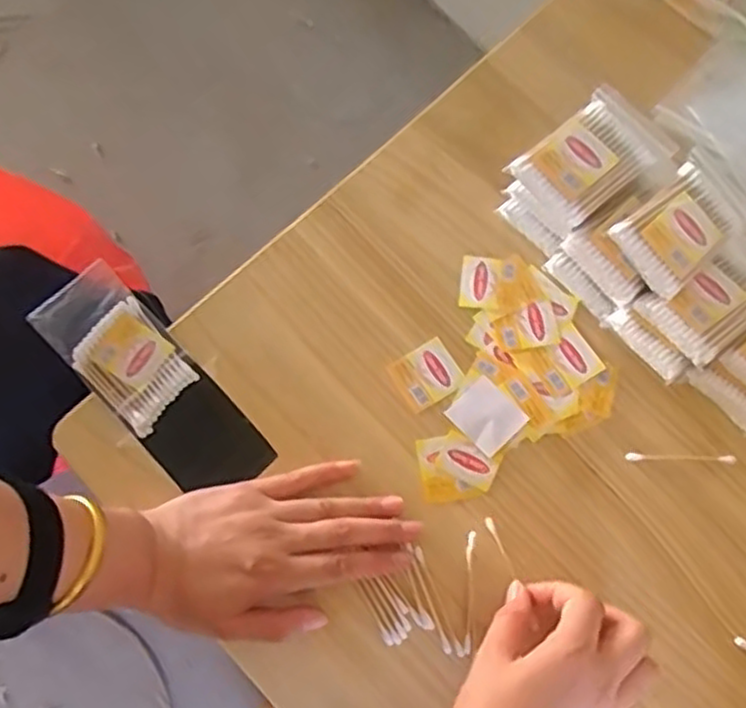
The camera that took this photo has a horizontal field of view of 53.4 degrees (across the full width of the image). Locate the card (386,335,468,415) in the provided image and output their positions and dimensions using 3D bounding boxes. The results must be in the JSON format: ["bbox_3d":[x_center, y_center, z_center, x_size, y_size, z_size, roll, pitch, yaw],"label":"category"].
[{"bbox_3d":[0.037,0.014,0.507,0.042,0.004,0.039,-32,76,-7],"label":"card"}]

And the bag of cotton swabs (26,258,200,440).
[{"bbox_3d":[-0.174,-0.005,0.506,0.062,0.016,0.111,-43,78,-10],"label":"bag of cotton swabs"}]

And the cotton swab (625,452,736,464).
[{"bbox_3d":[0.204,0.069,0.492,0.072,0.004,0.006,1,75,2],"label":"cotton swab"}]

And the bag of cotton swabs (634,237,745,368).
[{"bbox_3d":[0.221,-0.036,0.473,0.084,0.015,0.055,-36,78,-10],"label":"bag of cotton swabs"}]

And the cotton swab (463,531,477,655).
[{"bbox_3d":[0.060,0.149,0.466,0.006,0.005,0.072,5,75,3],"label":"cotton swab"}]

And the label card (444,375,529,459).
[{"bbox_3d":[0.077,0.042,0.498,0.038,0.006,0.043,-43,78,-10],"label":"label card"}]

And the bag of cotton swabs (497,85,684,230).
[{"bbox_3d":[0.144,-0.131,0.482,0.090,0.016,0.061,-40,79,-11],"label":"bag of cotton swabs"}]

